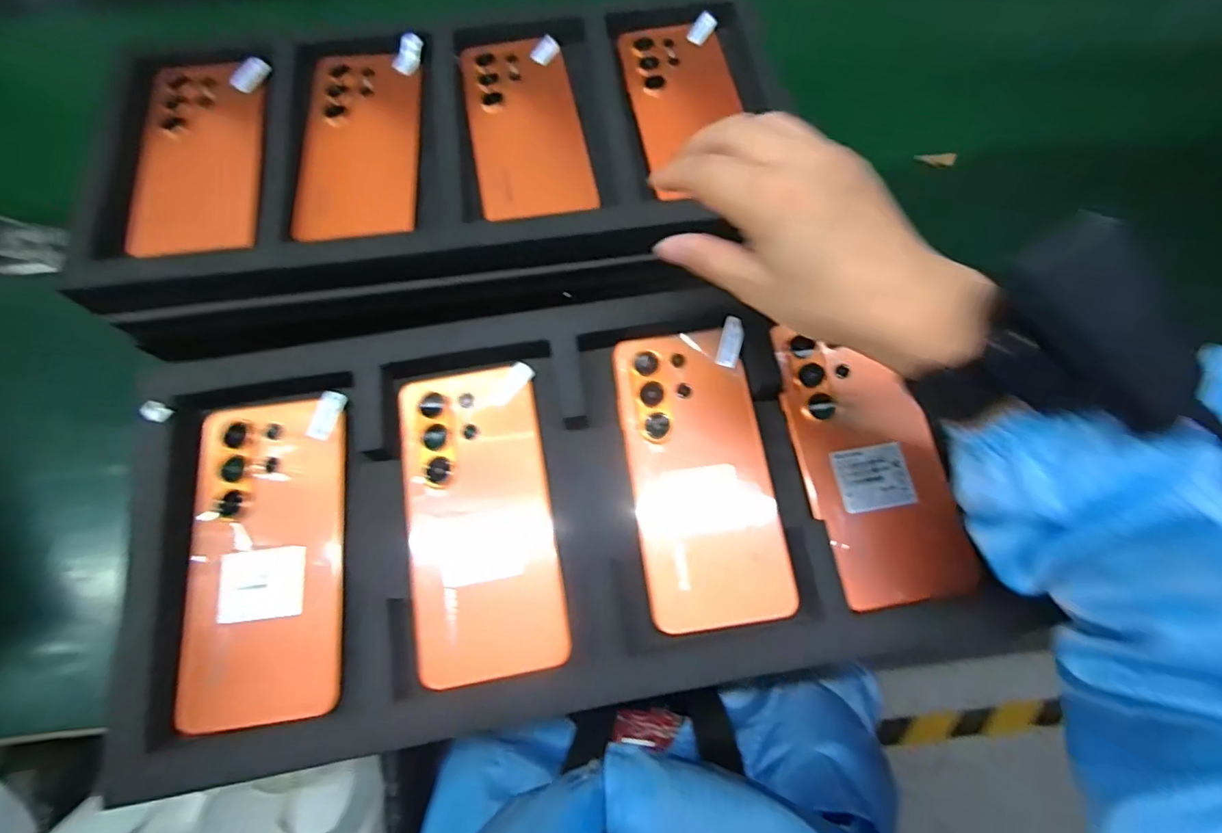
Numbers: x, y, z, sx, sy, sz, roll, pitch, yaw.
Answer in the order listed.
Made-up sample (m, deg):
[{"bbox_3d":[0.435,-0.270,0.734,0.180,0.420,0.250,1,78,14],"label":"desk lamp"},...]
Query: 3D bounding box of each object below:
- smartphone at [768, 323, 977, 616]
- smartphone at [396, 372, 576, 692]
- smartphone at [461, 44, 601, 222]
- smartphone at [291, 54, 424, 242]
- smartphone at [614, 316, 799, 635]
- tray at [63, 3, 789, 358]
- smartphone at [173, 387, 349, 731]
[{"bbox_3d":[0.149,0.023,0.313,0.076,0.007,0.160,-8,71,-3],"label":"smartphone"},{"bbox_3d":[-0.072,0.055,0.305,0.077,0.012,0.168,-9,71,-3],"label":"smartphone"},{"bbox_3d":[-0.062,-0.212,0.397,0.078,0.008,0.161,-10,71,-4],"label":"smartphone"},{"bbox_3d":[-0.181,-0.199,0.395,0.081,0.009,0.165,-4,71,-2],"label":"smartphone"},{"bbox_3d":[0.051,0.029,0.311,0.079,0.015,0.170,-7,71,-3],"label":"smartphone"},{"bbox_3d":[-0.119,-0.191,0.405,0.475,0.059,0.259,-10,71,-4],"label":"tray"},{"bbox_3d":[-0.187,0.072,0.296,0.078,0.011,0.170,-6,71,-2],"label":"smartphone"}]

